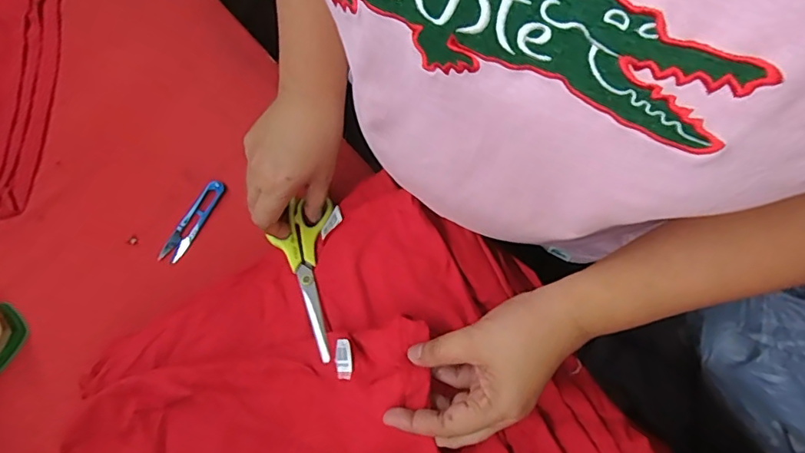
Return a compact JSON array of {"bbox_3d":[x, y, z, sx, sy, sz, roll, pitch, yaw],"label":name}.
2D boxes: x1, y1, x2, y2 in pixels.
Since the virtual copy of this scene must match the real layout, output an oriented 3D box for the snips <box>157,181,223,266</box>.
[{"bbox_3d":[-0.232,-0.006,0.549,0.022,0.010,0.102,31,77,9],"label":"snips"}]

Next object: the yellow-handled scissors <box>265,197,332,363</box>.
[{"bbox_3d":[-0.090,0.052,0.493,0.065,0.015,0.162,-14,67,-3],"label":"yellow-handled scissors"}]

